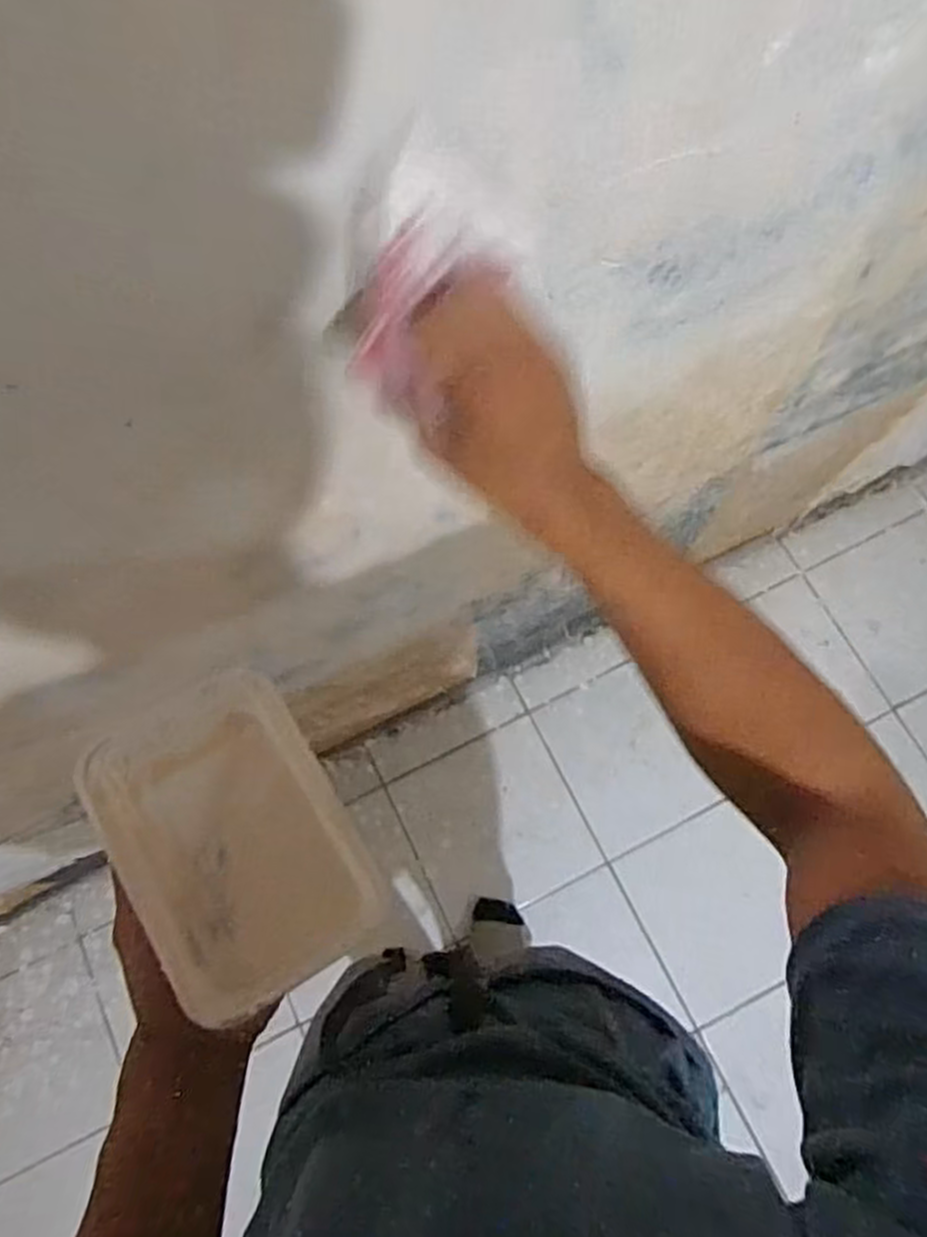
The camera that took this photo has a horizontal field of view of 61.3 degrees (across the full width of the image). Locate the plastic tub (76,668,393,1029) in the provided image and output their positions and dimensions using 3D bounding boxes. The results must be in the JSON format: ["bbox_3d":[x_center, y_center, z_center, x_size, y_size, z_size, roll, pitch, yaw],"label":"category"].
[{"bbox_3d":[-0.129,0.122,0.443,0.114,0.048,0.174,-32,75,-7],"label":"plastic tub"}]

